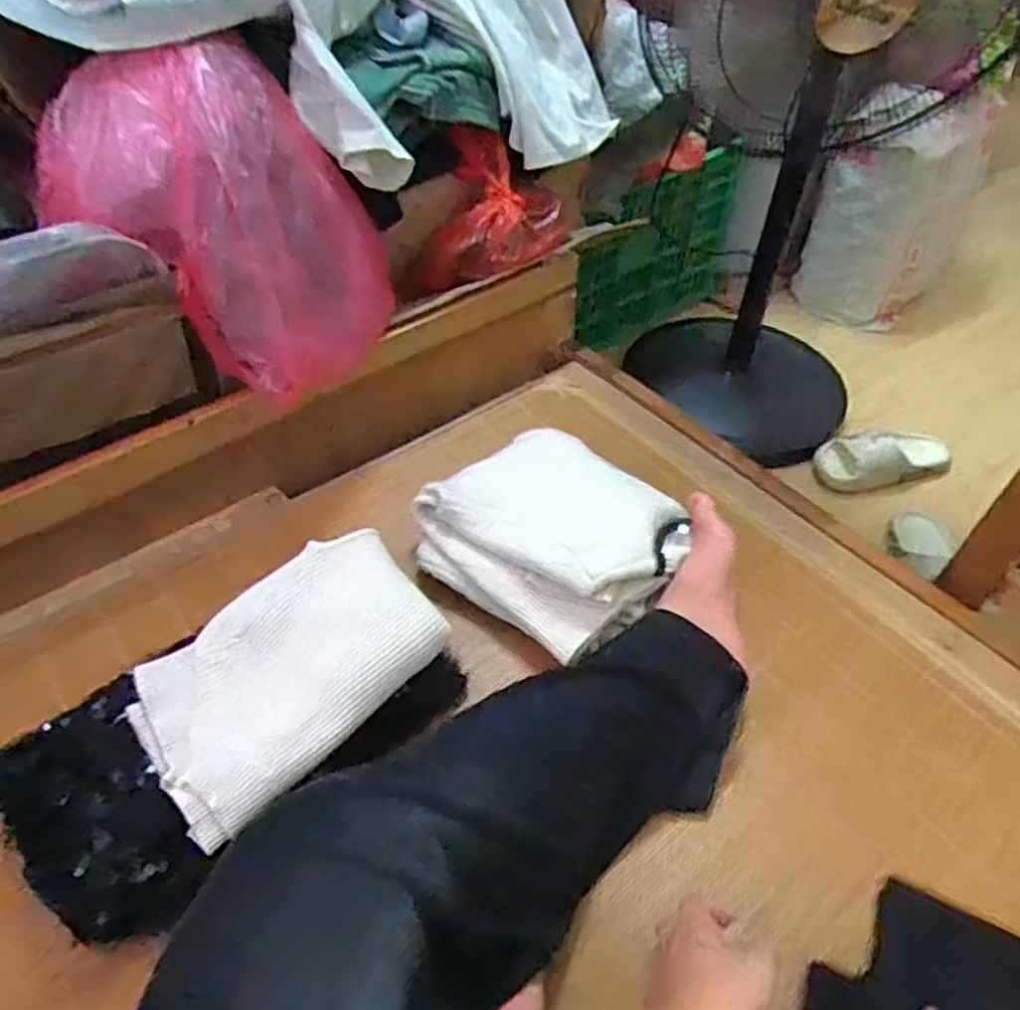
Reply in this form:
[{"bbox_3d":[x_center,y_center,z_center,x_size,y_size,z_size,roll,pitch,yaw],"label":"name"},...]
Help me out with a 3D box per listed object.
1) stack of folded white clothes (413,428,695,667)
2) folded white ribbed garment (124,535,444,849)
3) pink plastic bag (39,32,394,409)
[{"bbox_3d":[0.051,0.028,0.817,0.267,0.090,0.227,34,55,27],"label":"stack of folded white clothes"},{"bbox_3d":[-0.213,0.150,0.682,0.272,0.054,0.193,-32,55,-27],"label":"folded white ribbed garment"},{"bbox_3d":[-0.308,-0.309,0.814,0.231,0.300,0.332,35,56,28],"label":"pink plastic bag"}]

